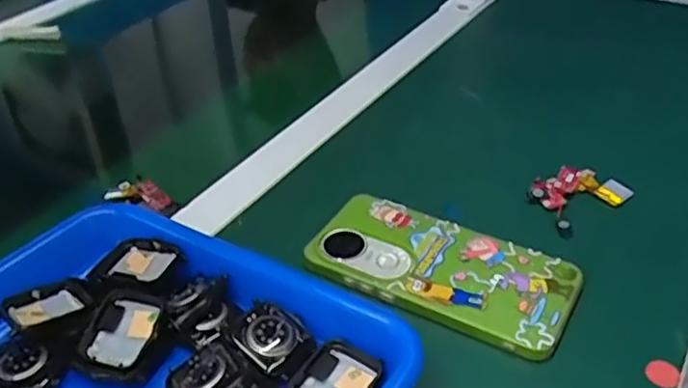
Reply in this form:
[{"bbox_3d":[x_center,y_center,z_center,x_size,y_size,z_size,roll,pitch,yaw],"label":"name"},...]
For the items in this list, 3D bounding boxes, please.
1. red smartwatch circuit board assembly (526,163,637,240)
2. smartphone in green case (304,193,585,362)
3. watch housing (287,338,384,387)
[{"bbox_3d":[0.161,0.000,0.473,0.061,0.013,0.049,-22,41,-22],"label":"red smartwatch circuit board assembly"},{"bbox_3d":[0.059,0.044,0.415,0.158,0.009,0.074,19,43,27],"label":"smartphone in green case"},{"bbox_3d":[-0.004,0.093,0.333,0.039,0.007,0.044,22,44,30],"label":"watch housing"}]

